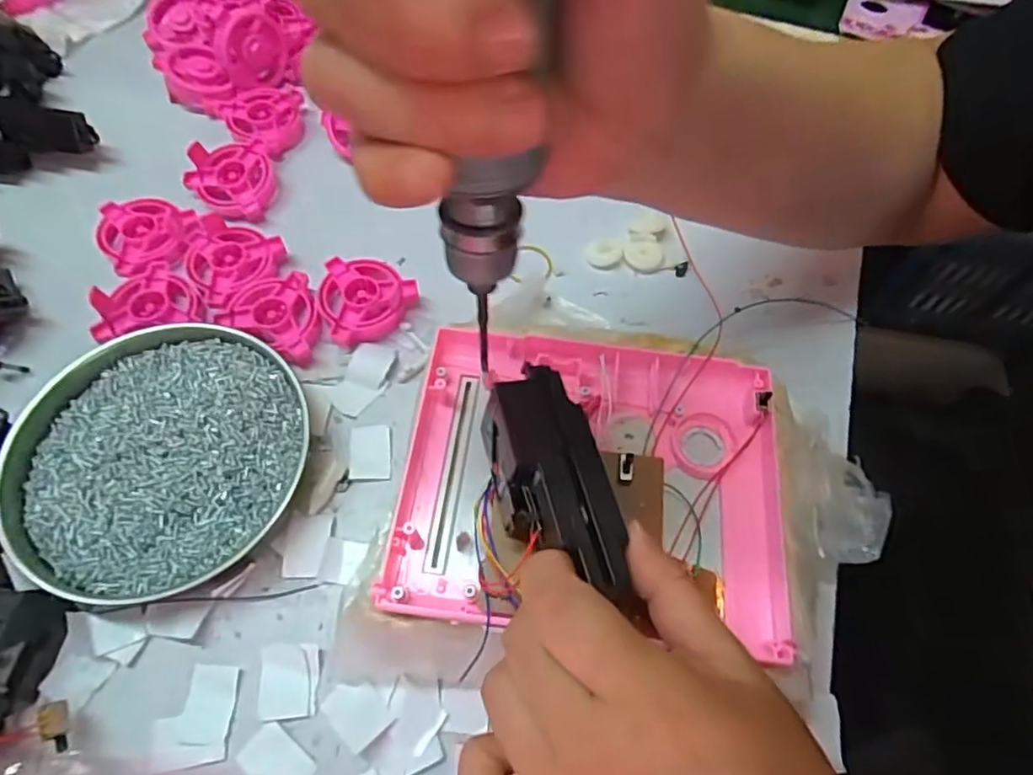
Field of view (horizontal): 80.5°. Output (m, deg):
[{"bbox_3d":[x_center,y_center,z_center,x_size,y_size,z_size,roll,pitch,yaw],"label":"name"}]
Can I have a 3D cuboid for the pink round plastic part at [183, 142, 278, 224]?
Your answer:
[{"bbox_3d":[-0.173,-0.129,0.377,0.048,0.020,0.052,1,62,-2],"label":"pink round plastic part"}]

